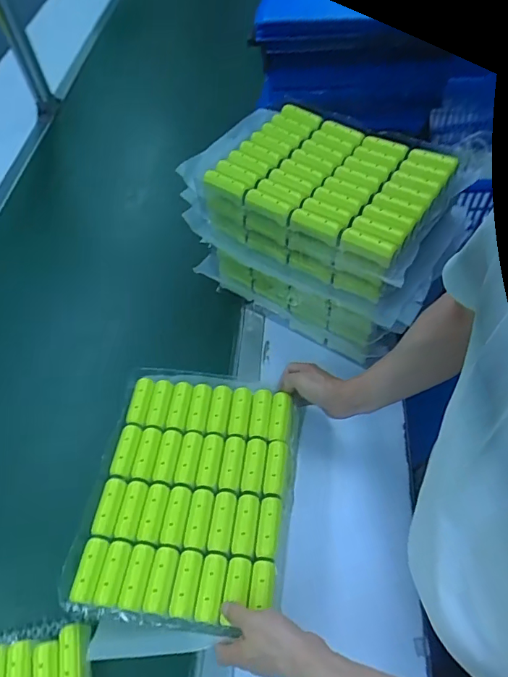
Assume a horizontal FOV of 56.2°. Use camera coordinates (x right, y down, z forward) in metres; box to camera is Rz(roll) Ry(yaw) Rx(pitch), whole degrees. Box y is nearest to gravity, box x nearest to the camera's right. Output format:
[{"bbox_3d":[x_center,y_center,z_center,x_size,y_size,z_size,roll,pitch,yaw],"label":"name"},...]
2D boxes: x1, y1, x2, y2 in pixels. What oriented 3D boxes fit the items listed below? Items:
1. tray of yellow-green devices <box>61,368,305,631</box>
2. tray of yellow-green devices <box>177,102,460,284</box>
[{"bbox_3d":[-0.089,0.203,0.673,0.271,0.020,0.341,6,56,7],"label":"tray of yellow-green devices"},{"bbox_3d":[0.108,-0.266,0.767,0.370,0.049,0.276,28,64,25],"label":"tray of yellow-green devices"}]

